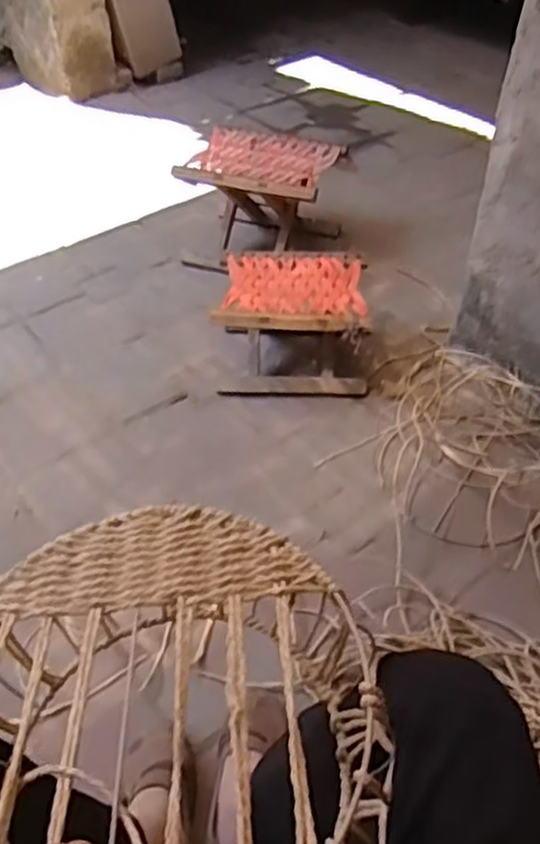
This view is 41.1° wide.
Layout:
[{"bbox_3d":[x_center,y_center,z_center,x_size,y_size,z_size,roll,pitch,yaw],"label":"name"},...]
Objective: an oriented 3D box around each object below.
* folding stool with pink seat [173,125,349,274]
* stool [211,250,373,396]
[{"bbox_3d":[-0.014,-0.501,1.675,0.311,0.240,0.282,15,46,16],"label":"folding stool with pink seat"},{"bbox_3d":[0.050,-0.190,1.387,0.268,0.182,0.234,4,44,5],"label":"stool"}]

